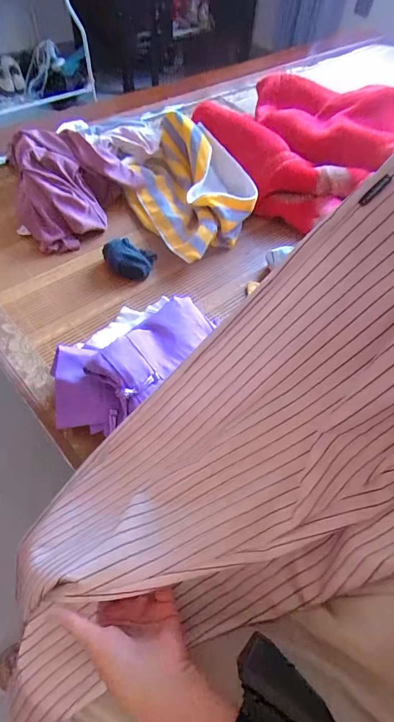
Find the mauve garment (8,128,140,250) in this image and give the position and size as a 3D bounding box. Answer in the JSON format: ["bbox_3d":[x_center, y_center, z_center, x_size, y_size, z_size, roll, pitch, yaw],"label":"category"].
[{"bbox_3d":[-0.239,-0.362,0.742,0.237,0.110,0.289,-13,58,-12],"label":"mauve garment"}]

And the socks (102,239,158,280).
[{"bbox_3d":[-0.119,-0.181,0.667,0.089,0.053,0.055,-9,58,-10],"label":"socks"}]

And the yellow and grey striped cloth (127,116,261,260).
[{"bbox_3d":[-0.023,-0.359,0.763,0.299,0.107,0.277,37,62,19],"label":"yellow and grey striped cloth"}]

